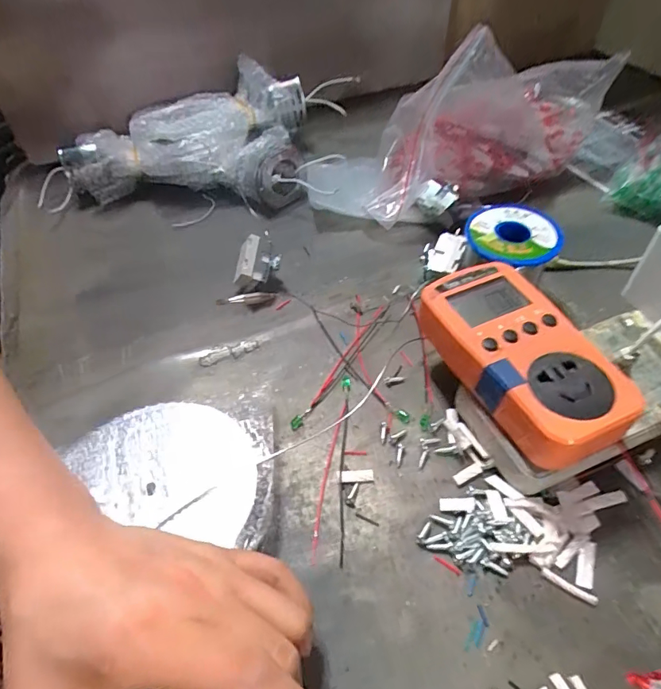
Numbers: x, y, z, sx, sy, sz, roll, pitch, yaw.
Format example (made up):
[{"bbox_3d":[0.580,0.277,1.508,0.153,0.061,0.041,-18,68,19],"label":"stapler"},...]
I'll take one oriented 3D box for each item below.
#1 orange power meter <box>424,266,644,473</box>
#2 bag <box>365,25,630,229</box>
[{"bbox_3d":[0.110,0.006,0.272,0.062,0.031,0.125,-22,52,-14],"label":"orange power meter"},{"bbox_3d":[0.141,-0.208,0.434,0.237,0.132,0.083,-18,52,-11],"label":"bag"}]

